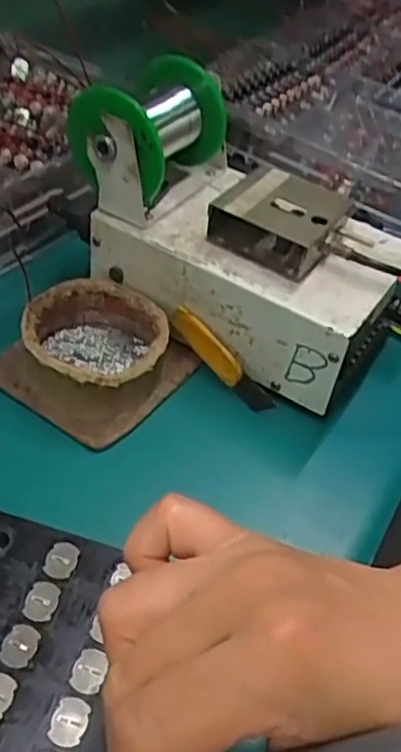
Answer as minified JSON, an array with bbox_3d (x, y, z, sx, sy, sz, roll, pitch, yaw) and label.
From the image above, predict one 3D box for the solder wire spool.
[{"bbox_3d":[-0.031,-0.155,0.425,0.065,0.061,0.095,24,44,17],"label":"solder wire spool"}]

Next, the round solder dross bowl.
[{"bbox_3d":[-0.061,-0.018,0.408,0.078,0.037,0.082,5,44,-5],"label":"round solder dross bowl"}]

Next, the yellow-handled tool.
[{"bbox_3d":[0.014,-0.010,0.418,0.080,0.019,0.012,47,52,9],"label":"yellow-handled tool"}]

